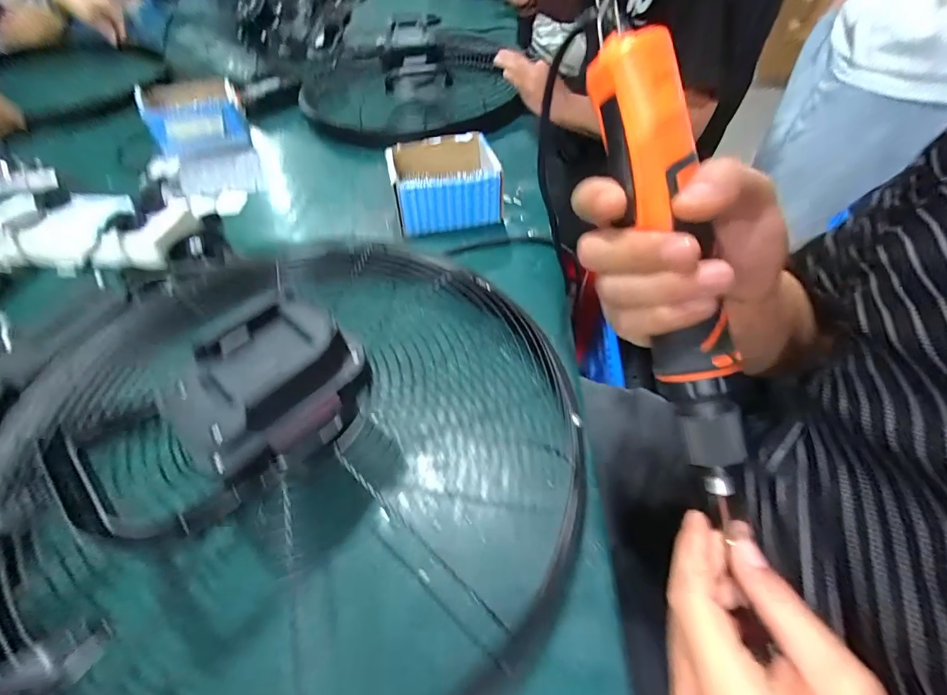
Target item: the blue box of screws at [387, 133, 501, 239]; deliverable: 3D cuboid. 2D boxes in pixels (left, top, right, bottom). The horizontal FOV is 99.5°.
[{"bbox_3d":[-0.039,-0.223,0.538,0.138,0.069,0.123,-10,52,-8],"label":"blue box of screws"}]

